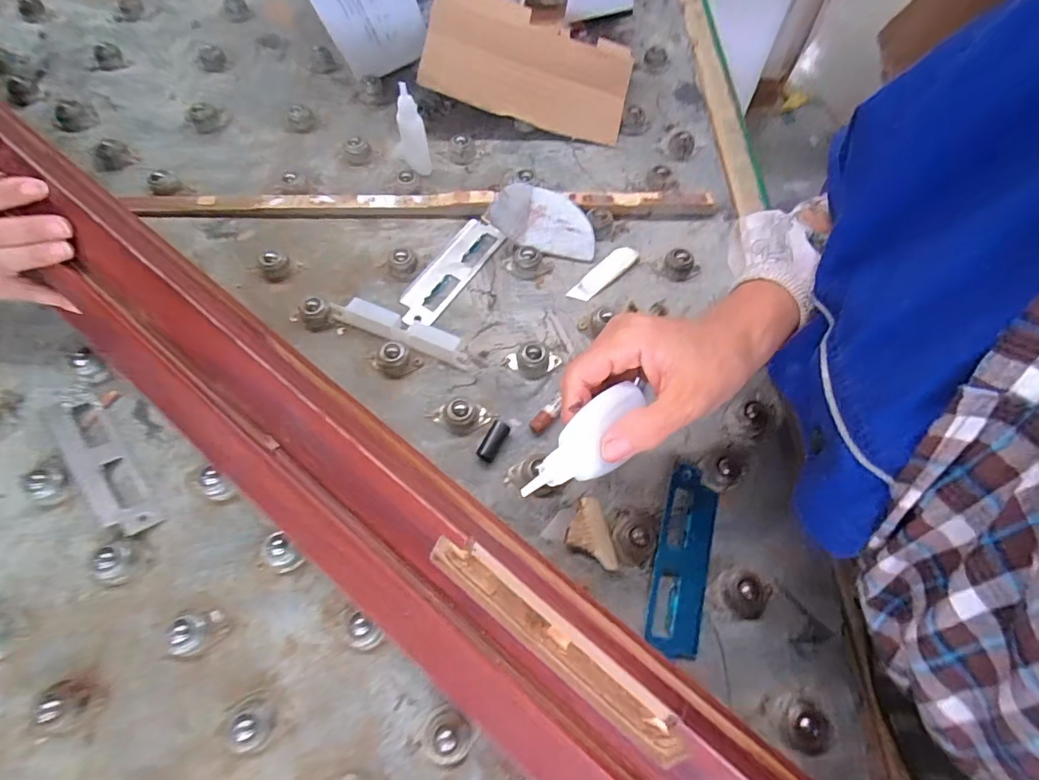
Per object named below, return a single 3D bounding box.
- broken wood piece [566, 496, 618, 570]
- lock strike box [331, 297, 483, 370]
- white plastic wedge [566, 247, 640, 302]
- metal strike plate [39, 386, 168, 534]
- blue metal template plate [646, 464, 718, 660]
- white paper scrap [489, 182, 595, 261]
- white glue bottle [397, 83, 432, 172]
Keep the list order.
[{"bbox_3d":[0.049,0.105,0.350,0.030,0.014,0.051,-11,66,-6],"label":"broken wood piece"},{"bbox_3d":[-0.097,-0.050,0.413,0.133,0.019,0.021,21,67,9],"label":"lock strike box"},{"bbox_3d":[0.078,-0.109,0.449,0.076,0.009,0.021,-38,71,-17],"label":"white plastic wedge"},{"bbox_3d":[-0.319,0.053,0.367,0.035,0.005,0.141,-34,71,-26],"label":"metal strike plate"},{"bbox_3d":[0.118,0.119,0.350,0.037,0.006,0.130,16,66,6],"label":"blue metal template plate"},{"bbox_3d":[0.025,-0.164,0.452,0.096,0.045,0.061,7,65,2],"label":"white paper scrap"},{"bbox_3d":[-0.104,-0.252,0.471,0.016,0.080,0.024,-35,71,-16],"label":"white glue bottle"}]

